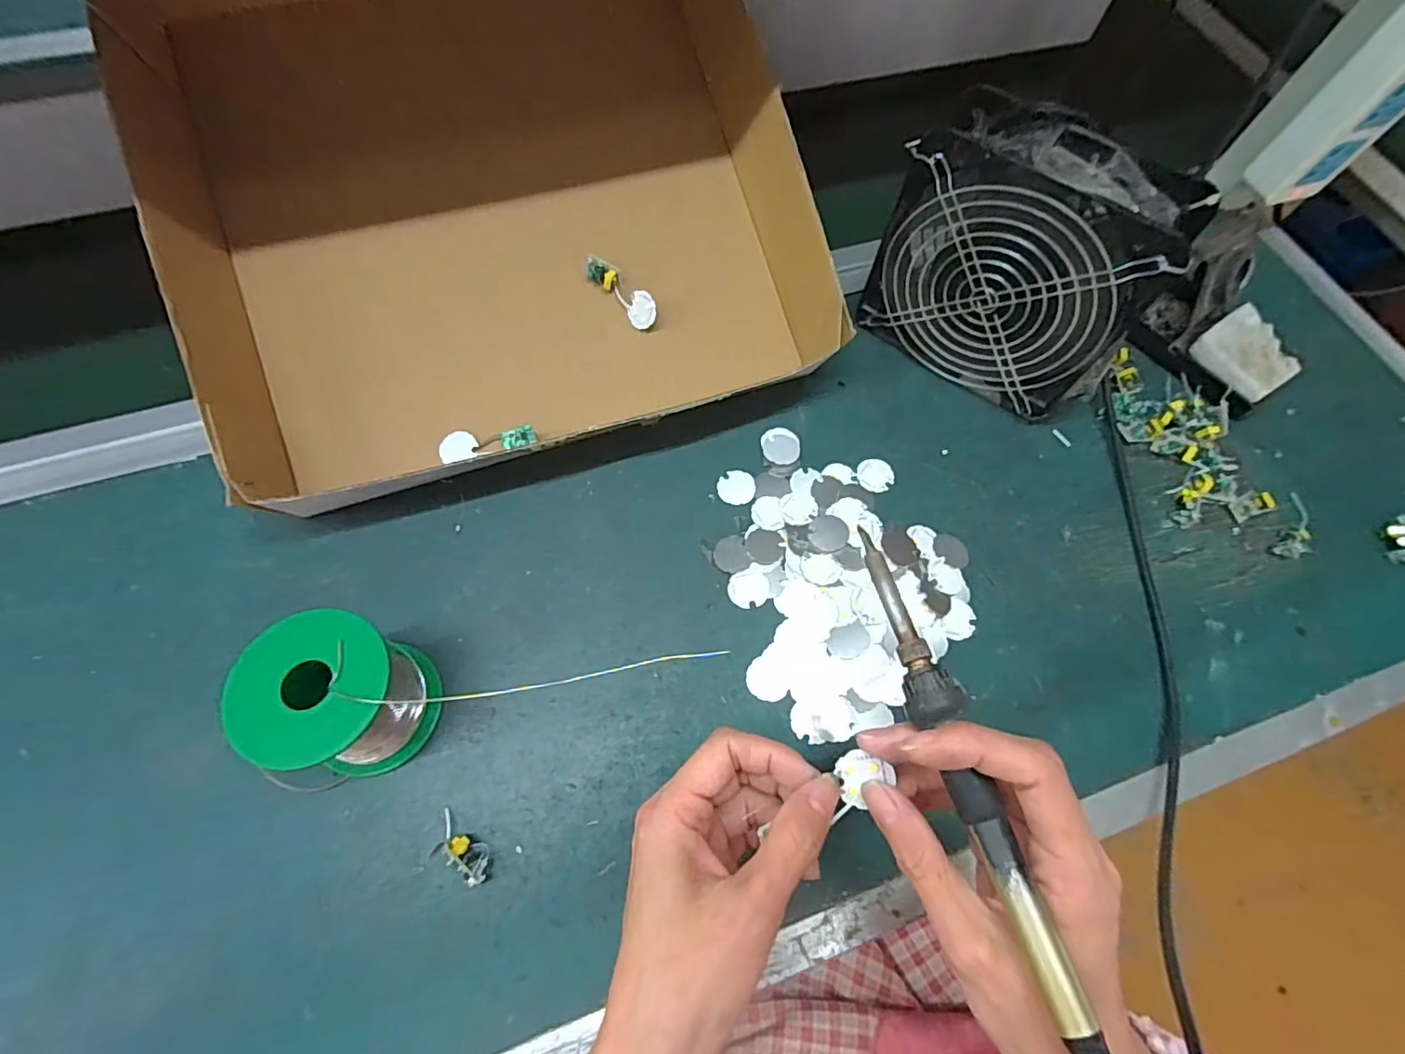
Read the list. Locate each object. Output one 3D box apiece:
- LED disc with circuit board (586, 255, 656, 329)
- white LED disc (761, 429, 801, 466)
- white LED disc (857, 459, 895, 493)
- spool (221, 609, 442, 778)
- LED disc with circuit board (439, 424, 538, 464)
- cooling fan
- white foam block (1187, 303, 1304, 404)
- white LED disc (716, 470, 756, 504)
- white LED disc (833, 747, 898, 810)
[{"bbox_3d":[-0.056,-0.162,0.408,0.059,0.020,0.015,44,72,1],"label":"LED disc with circuit board"},{"bbox_3d":[0.053,-0.055,0.402,0.025,0.004,0.029,-2,67,-4],"label":"white LED disc"},{"bbox_3d":[0.117,-0.036,0.400,0.024,0.004,0.026,1,67,-3],"label":"white LED disc"},{"bbox_3d":[-0.175,0.085,0.296,0.070,0.075,0.070,5,67,-1],"label":"spool"},{"bbox_3d":[-0.139,-0.055,0.386,0.062,0.013,0.021,-7,67,-7],"label":"LED disc with circuit board"},{"bbox_3d":[0.193,-0.158,0.372,0.155,0.151,0.058,36,69,11],"label":"cooling fan"},{"bbox_3d":[0.389,-0.124,0.424,0.056,0.006,0.060,-31,72,-5],"label":"white foam block"},{"bbox_3d":[0.022,-0.027,0.389,0.024,0.004,0.024,1,67,-3],"label":"white LED disc"},{"bbox_3d":[0.066,0.103,0.247,0.022,0.004,0.020,-1,86,14],"label":"white LED disc"}]

